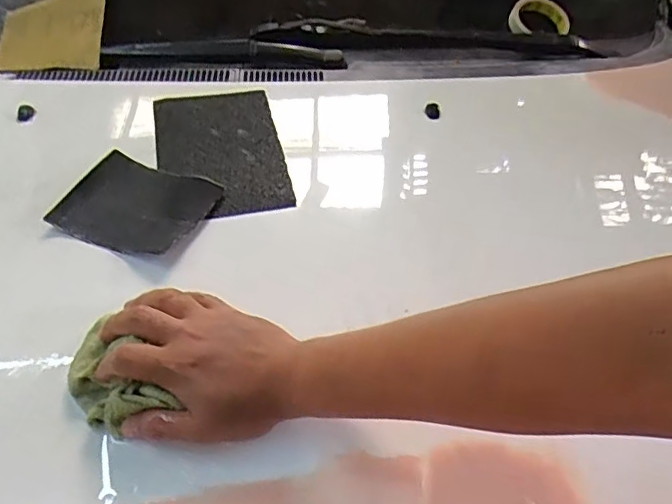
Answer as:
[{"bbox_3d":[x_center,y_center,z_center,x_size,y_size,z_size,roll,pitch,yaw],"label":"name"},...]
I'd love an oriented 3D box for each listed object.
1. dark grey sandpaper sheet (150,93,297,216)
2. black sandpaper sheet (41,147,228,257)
[{"bbox_3d":[-0.133,-0.121,0.656,0.136,0.009,0.227,-9,49,-12],"label":"dark grey sandpaper sheet"},{"bbox_3d":[-0.202,-0.052,0.582,0.138,0.024,0.120,14,39,18],"label":"black sandpaper sheet"}]

